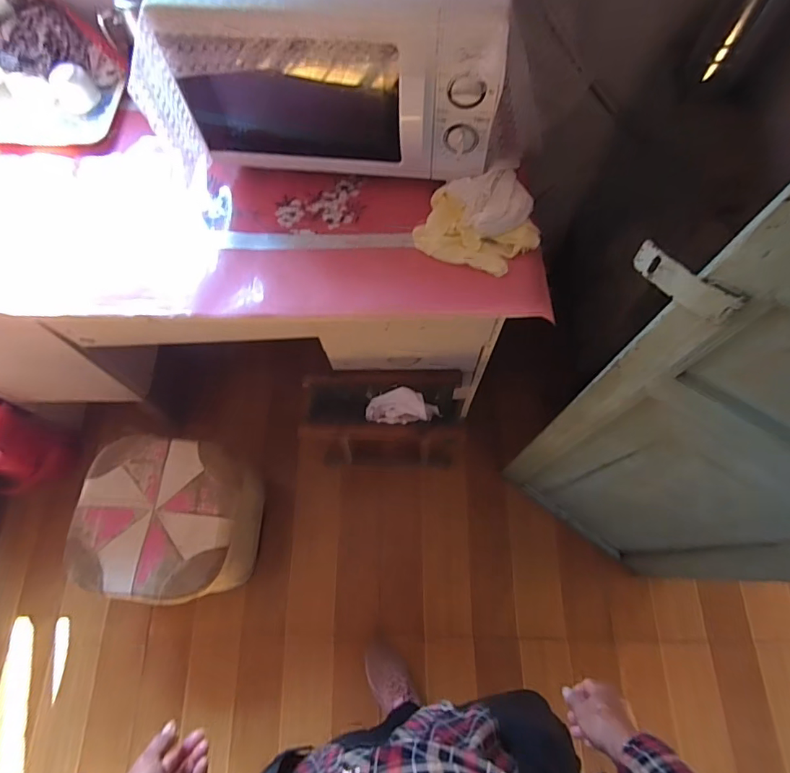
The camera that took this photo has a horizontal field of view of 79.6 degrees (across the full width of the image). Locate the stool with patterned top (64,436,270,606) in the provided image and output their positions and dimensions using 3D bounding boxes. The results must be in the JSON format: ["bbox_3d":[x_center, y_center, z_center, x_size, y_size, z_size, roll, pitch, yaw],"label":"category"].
[{"bbox_3d":[-0.511,0.329,1.156,0.350,0.298,0.336,5,69,2],"label":"stool with patterned top"}]

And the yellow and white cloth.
[{"bbox_3d":[0.140,-0.276,0.746,0.187,0.053,0.177,16,70,6],"label":"yellow and white cloth"}]

